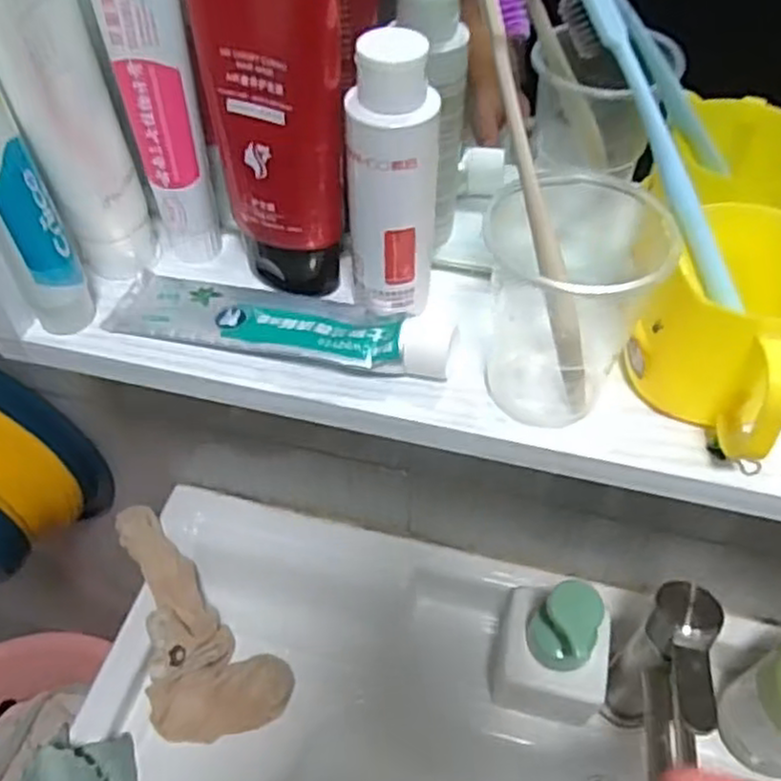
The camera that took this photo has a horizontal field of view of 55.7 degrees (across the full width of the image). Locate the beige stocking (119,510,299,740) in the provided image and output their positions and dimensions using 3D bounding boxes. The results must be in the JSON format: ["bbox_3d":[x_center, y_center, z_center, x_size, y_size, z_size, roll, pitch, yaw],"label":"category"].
[{"bbox_3d":[-0.164,0.184,0.595,0.098,0.034,0.194,-26,72,-20],"label":"beige stocking"}]

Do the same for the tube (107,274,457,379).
[{"bbox_3d":[-0.053,-0.034,0.346,0.164,0.021,0.044,11,51,10],"label":"tube"}]

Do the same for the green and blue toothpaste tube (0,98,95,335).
[{"bbox_3d":[-0.156,-0.091,0.296,0.024,0.173,0.035,-22,53,-17],"label":"green and blue toothpaste tube"}]

